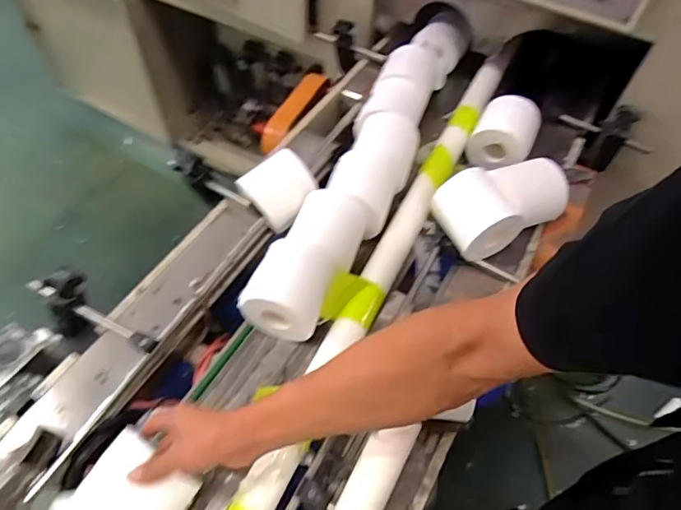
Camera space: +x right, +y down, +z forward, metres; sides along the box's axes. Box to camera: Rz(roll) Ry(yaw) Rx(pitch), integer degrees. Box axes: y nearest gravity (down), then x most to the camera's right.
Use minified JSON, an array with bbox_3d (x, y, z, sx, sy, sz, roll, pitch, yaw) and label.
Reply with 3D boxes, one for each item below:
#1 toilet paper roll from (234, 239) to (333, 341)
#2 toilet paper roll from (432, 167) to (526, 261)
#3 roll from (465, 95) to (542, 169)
[{"bbox_3d":[-0.072,0.049,0.667,0.104,0.112,0.097,21,56,11],"label":"toilet paper roll"},{"bbox_3d":[0.210,-0.064,0.756,0.104,0.107,0.106,-21,58,-17],"label":"toilet paper roll"},{"bbox_3d":[0.301,-0.222,0.883,0.109,0.096,0.101,20,56,11],"label":"roll"}]

